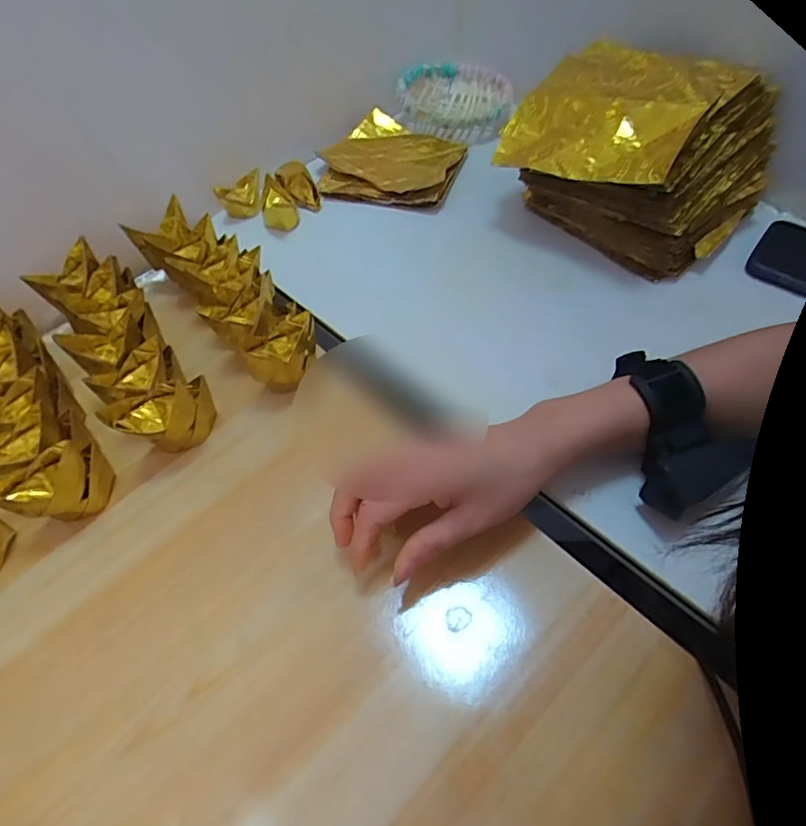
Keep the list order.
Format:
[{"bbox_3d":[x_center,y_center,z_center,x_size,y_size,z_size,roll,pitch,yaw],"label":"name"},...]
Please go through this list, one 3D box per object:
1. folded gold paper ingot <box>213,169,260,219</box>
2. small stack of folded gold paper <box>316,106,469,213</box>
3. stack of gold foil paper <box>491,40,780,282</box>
[{"bbox_3d":[-0.165,-0.219,0.549,0.039,0.033,0.034,2,56,6],"label":"folded gold paper ingot"},{"bbox_3d":[-0.011,-0.267,0.576,0.143,0.029,0.128,13,58,13],"label":"small stack of folded gold paper"},{"bbox_3d":[0.199,-0.224,0.469,0.196,0.115,0.162,32,64,23],"label":"stack of gold foil paper"}]

